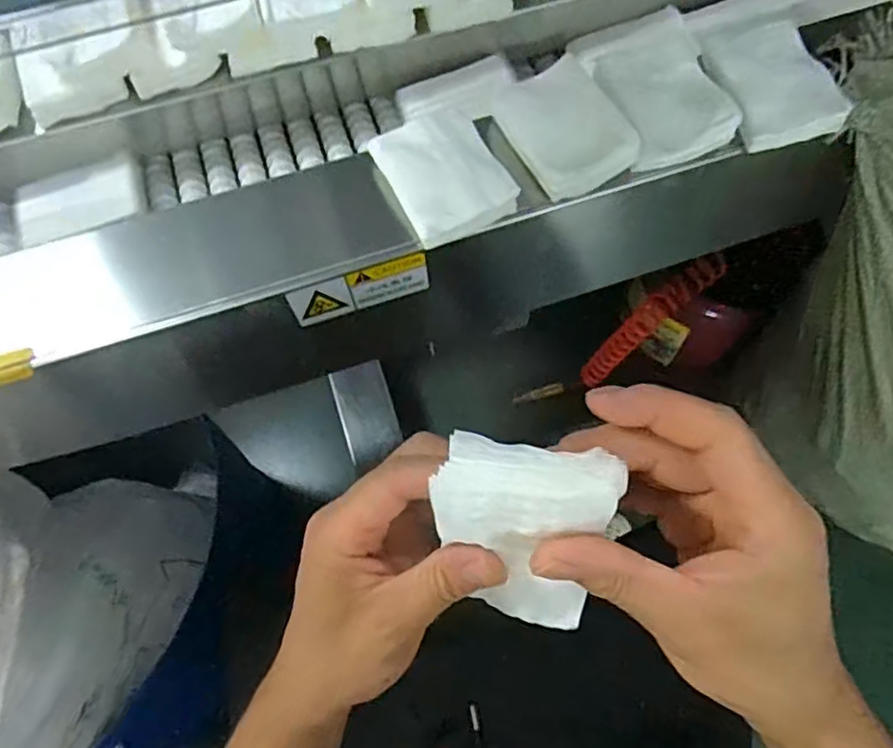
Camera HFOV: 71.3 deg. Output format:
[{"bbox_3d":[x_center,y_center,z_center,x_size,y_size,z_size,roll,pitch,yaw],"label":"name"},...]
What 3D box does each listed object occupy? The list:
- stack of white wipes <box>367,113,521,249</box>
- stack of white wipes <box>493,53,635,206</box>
[{"bbox_3d":[-0.003,-0.144,0.448,0.076,0.018,0.096,-25,69,-9],"label":"stack of white wipes"},{"bbox_3d":[0.085,-0.179,0.452,0.072,0.017,0.099,-32,78,9],"label":"stack of white wipes"}]

